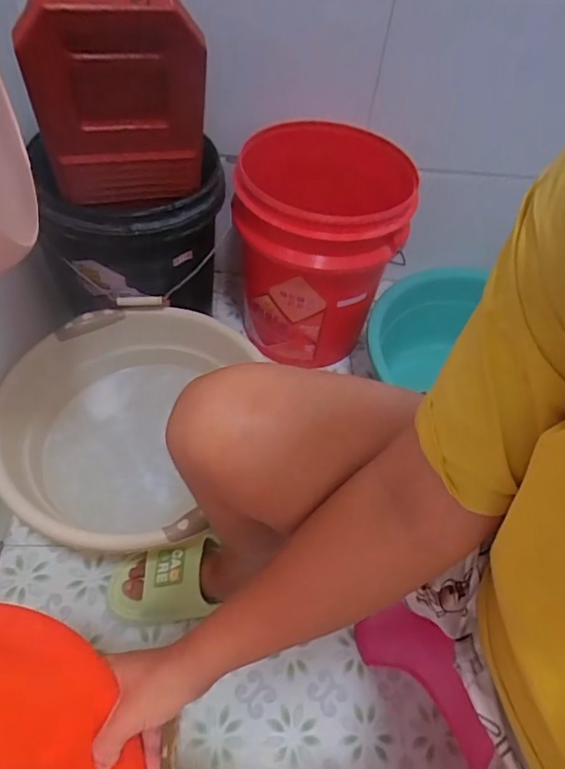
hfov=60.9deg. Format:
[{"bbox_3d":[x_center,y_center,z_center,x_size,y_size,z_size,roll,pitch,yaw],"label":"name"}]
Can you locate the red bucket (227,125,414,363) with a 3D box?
[{"bbox_3d":[0.062,-0.242,0.919,0.278,0.370,0.278,2,53,-3],"label":"red bucket"}]

